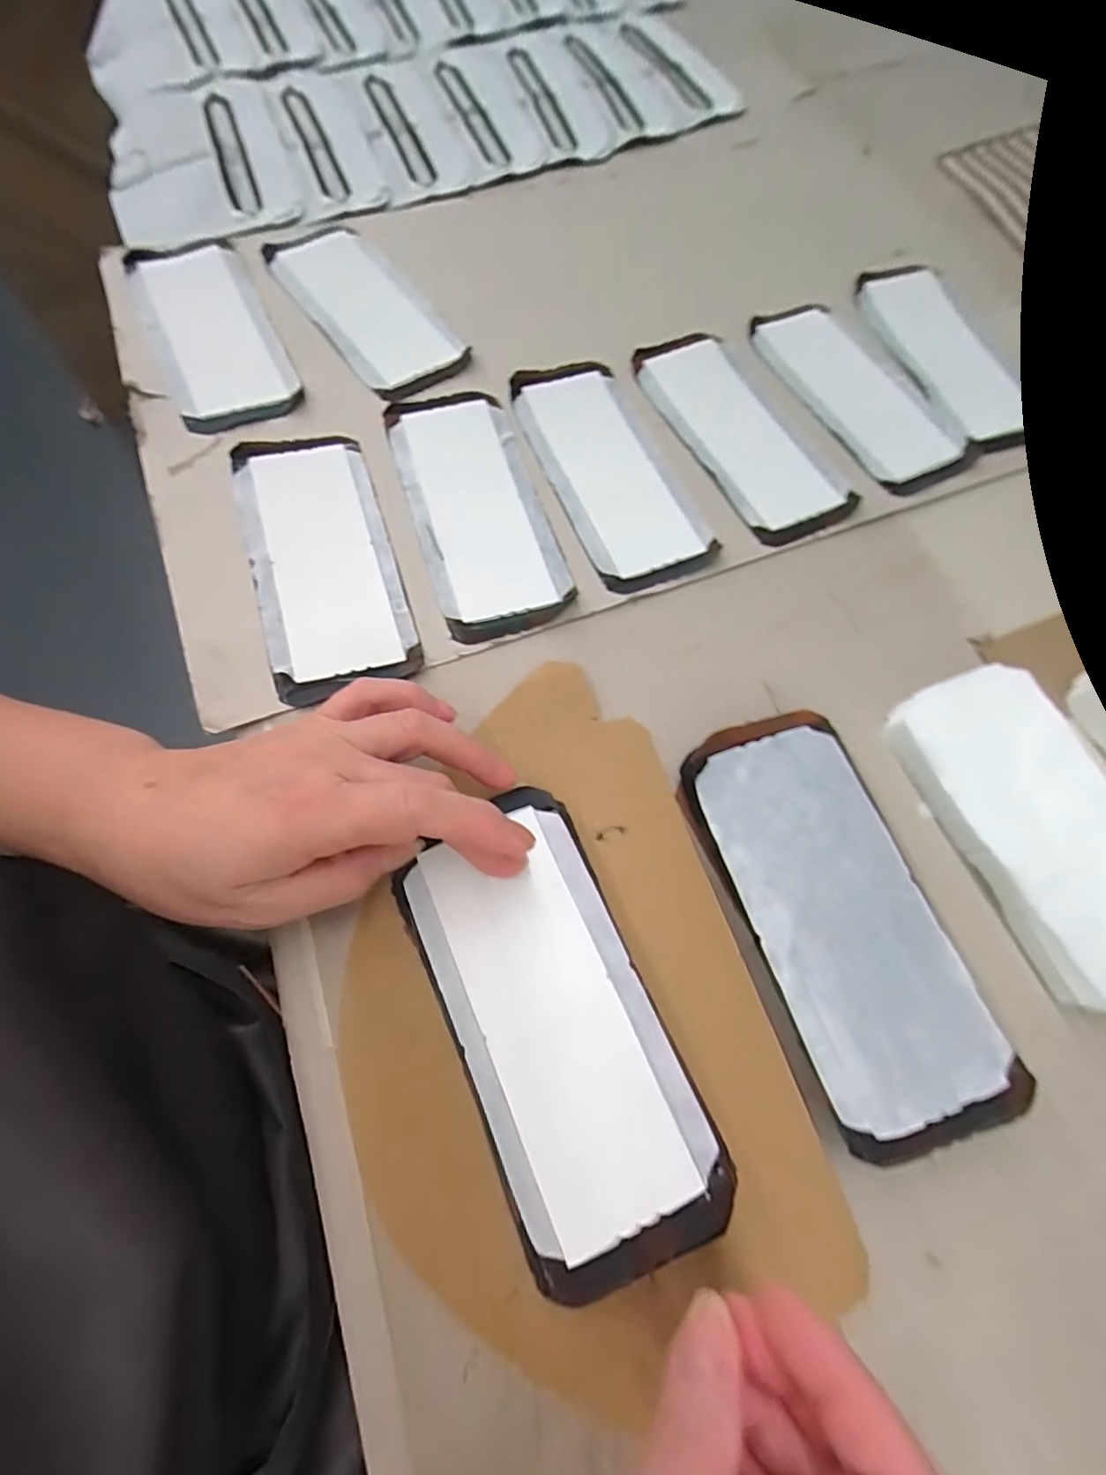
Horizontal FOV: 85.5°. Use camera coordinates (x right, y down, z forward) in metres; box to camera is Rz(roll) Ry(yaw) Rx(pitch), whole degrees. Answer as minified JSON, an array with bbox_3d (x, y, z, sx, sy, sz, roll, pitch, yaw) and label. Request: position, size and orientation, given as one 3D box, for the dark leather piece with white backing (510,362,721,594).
[{"bbox_3d":[0.033,-0.155,0.343,0.067,0.009,0.158,-20,70,-11],"label":"dark leather piece with white backing"}]

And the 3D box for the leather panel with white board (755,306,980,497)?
[{"bbox_3d":[0.192,-0.220,0.382,0.069,0.006,0.162,-27,71,-13],"label":"leather panel with white board"}]

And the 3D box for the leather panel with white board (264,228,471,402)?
[{"bbox_3d":[-0.120,-0.281,0.391,0.075,0.014,0.165,-35,73,-16],"label":"leather panel with white board"}]

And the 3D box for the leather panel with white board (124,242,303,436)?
[{"bbox_3d":[-0.209,-0.249,0.369,0.069,0.022,0.164,-22,69,-20],"label":"leather panel with white board"}]

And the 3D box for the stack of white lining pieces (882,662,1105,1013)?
[{"bbox_3d":[0.221,0.042,0.268,0.075,0.019,0.152,-22,70,-12],"label":"stack of white lining pieces"}]

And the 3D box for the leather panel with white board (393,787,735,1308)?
[{"bbox_3d":[0.000,0.105,0.226,0.074,0.009,0.162,-22,69,-12],"label":"leather panel with white board"}]

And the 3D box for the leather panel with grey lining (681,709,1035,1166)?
[{"bbox_3d":[0.114,0.072,0.247,0.072,0.025,0.163,-17,70,-10],"label":"leather panel with grey lining"}]

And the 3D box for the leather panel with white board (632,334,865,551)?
[{"bbox_3d":[0.112,-0.185,0.361,0.067,0.007,0.160,-25,71,-13],"label":"leather panel with white board"}]

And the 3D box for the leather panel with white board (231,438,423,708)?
[{"bbox_3d":[-0.118,-0.094,0.306,0.069,0.006,0.158,-16,69,-10],"label":"leather panel with white board"}]

